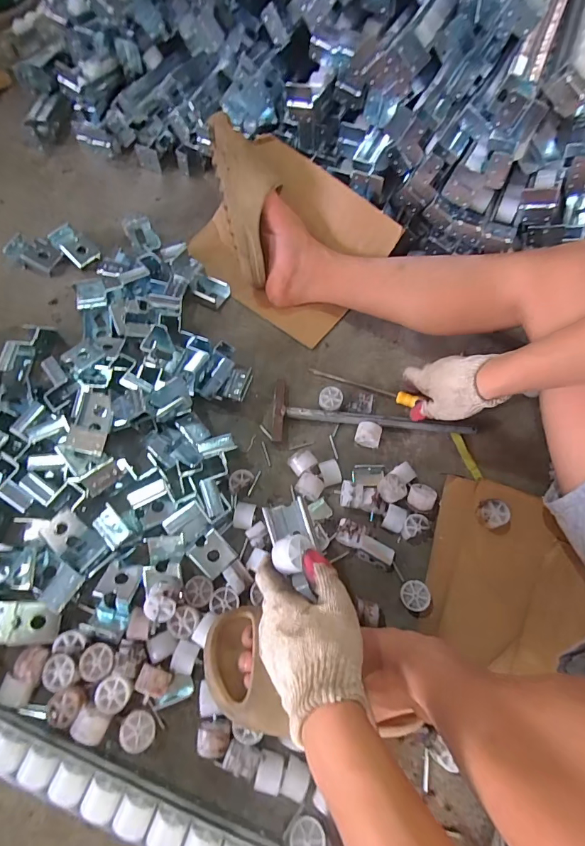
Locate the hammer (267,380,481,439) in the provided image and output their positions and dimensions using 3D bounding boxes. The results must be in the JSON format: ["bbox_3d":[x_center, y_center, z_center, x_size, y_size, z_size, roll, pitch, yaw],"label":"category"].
[{"bbox_3d":[0.117,-0.019,0.608,0.291,0.024,0.097,0,66,-2],"label":"hammer"}]

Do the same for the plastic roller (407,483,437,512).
[{"bbox_3d":[0.173,0.103,0.552,0.034,0.037,0.037,1,66,-2],"label":"plastic roller"}]

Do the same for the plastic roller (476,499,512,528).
[{"bbox_3d":[0.263,0.121,0.538,0.035,0.035,0.035,1,66,-2],"label":"plastic roller"}]

